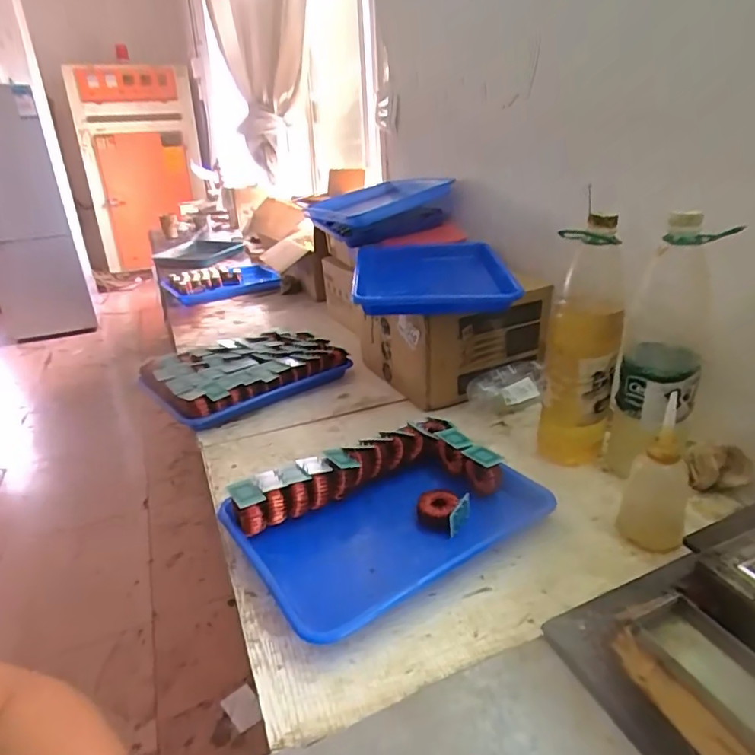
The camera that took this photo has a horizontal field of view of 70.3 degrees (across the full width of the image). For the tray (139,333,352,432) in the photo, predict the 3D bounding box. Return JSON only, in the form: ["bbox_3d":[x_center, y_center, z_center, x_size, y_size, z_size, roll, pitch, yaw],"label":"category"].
[{"bbox_3d":[-0.239,-0.009,0.983,0.323,0.071,0.224,-23,31,-36],"label":"tray"}]

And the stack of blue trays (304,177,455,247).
[{"bbox_3d":[-0.004,-0.385,1.222,0.249,0.097,0.354,-12,26,-18],"label":"stack of blue trays"}]

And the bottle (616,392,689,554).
[{"bbox_3d":[0.289,0.104,0.560,0.047,0.150,0.061,-9,25,-13],"label":"bottle"}]

